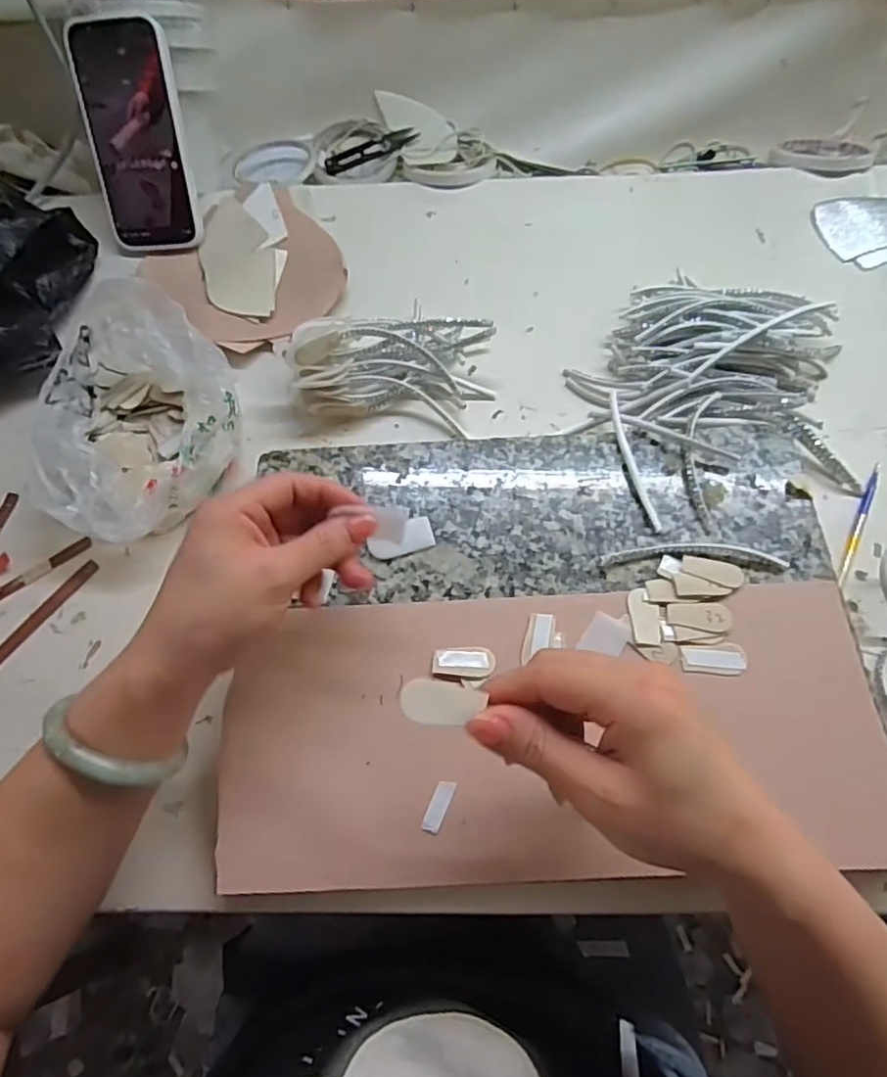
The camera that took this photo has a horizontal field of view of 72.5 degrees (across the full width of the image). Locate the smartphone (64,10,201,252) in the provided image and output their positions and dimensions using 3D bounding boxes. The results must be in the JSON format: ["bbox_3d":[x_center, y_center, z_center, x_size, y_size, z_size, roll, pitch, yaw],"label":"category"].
[{"bbox_3d":[-0.263,-0.340,0.517,0.083,0.167,0.014,1,26,10],"label":"smartphone"}]

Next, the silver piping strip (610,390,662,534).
[{"bbox_3d":[0.130,-0.058,0.420,0.011,0.008,0.116,-8,64,-1],"label":"silver piping strip"}]

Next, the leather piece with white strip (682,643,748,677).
[{"bbox_3d":[0.161,0.071,0.362,0.037,0.005,0.019,4,67,4],"label":"leather piece with white strip"}]

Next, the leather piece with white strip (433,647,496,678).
[{"bbox_3d":[0.013,0.074,0.365,0.037,0.004,0.018,0,66,3],"label":"leather piece with white strip"}]

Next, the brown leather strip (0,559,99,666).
[{"bbox_3d":[-0.283,0.058,0.418,0.013,0.005,0.108,33,72,16],"label":"brown leather strip"}]

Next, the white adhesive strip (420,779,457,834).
[{"bbox_3d":[-0.003,0.148,0.334,0.010,0.004,0.028,22,69,12],"label":"white adhesive strip"}]

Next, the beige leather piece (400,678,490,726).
[{"bbox_3d":[-0.001,0.071,0.261,0.035,0.004,0.018,11,77,-9],"label":"beige leather piece"}]

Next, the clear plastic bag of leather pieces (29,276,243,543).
[{"bbox_3d":[-0.224,-0.093,0.444,0.135,0.070,0.195,-4,66,1],"label":"clear plastic bag of leather pieces"}]

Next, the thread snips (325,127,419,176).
[{"bbox_3d":[-0.074,-0.395,0.613,0.102,0.004,0.025,-32,69,-11],"label":"thread snips"}]

